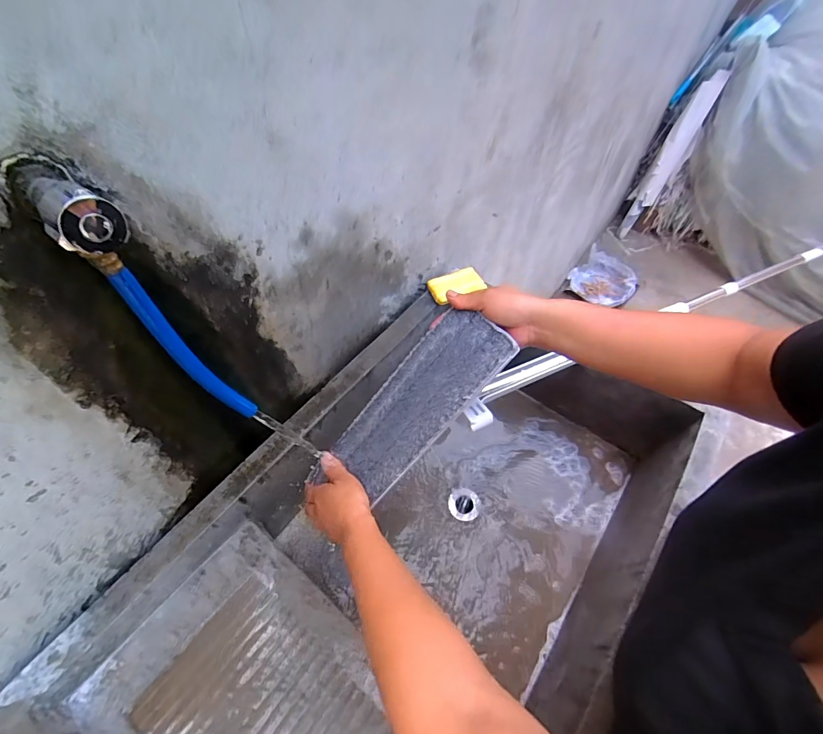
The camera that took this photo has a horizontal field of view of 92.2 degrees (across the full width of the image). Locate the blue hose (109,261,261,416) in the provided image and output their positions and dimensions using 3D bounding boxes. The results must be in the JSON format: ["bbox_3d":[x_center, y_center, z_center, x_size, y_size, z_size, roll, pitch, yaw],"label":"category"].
[{"bbox_3d":[-0.189,-0.008,0.348,0.036,0.182,0.028,30,60,19],"label":"blue hose"}]

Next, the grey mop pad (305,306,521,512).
[{"bbox_3d":[-0.008,0.061,0.506,0.313,0.010,0.101,-47,60,15],"label":"grey mop pad"}]

